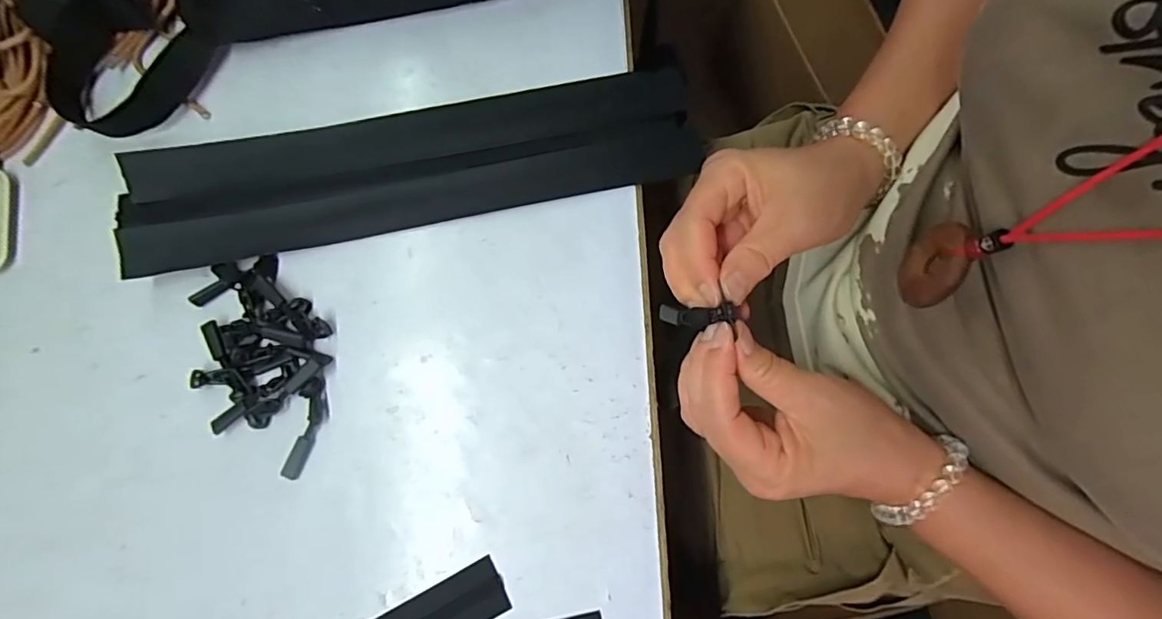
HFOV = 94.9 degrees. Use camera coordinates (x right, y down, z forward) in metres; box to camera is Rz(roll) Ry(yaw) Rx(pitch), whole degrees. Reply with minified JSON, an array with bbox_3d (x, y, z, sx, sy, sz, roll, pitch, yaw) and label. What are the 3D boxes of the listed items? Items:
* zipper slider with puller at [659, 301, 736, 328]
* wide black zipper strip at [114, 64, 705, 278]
[{"bbox_3d":[0.058,0.002,0.279,0.008,0.051,0.013,21,77,-34],"label":"zipper slider with puller"},{"bbox_3d":[-0.103,-0.092,0.332,0.347,0.019,0.080,-12,80,-2],"label":"wide black zipper strip"}]

